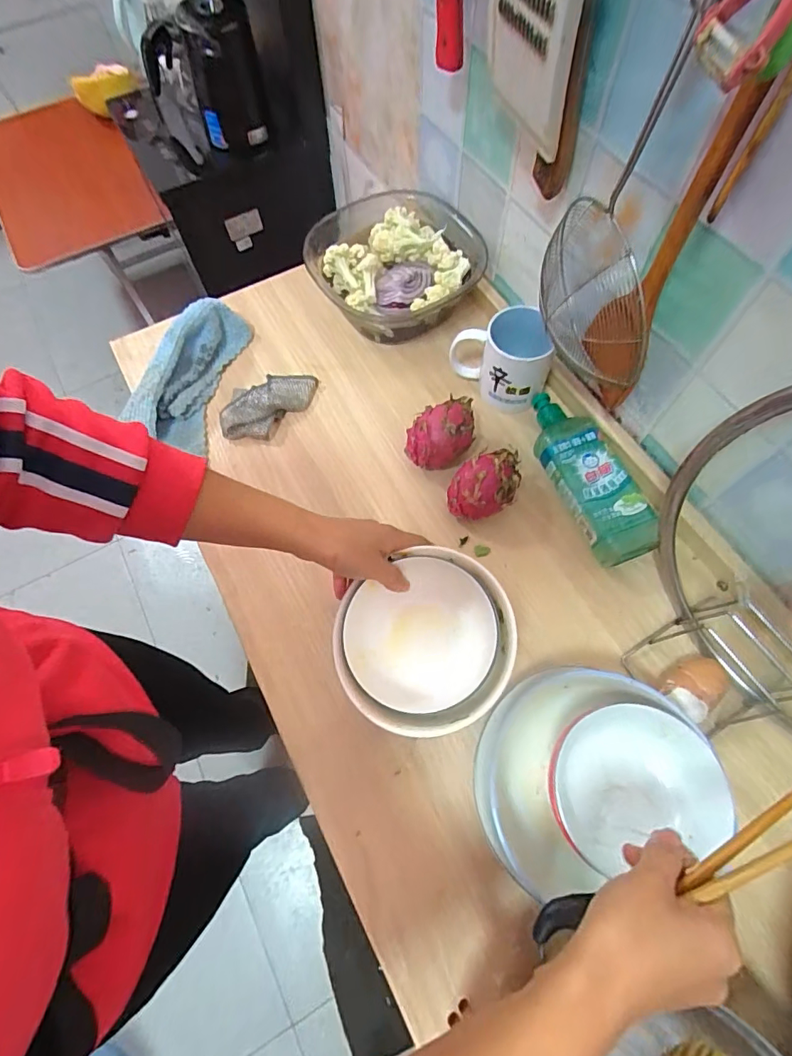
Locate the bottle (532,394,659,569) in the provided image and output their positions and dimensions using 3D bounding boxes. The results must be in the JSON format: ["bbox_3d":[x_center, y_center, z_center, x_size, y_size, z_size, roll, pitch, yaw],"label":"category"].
[{"bbox_3d":[0.210,-0.063,0.541,0.079,0.038,0.215,-24,68,-11],"label":"bottle"}]

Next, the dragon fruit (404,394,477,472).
[{"bbox_3d":[0.049,-0.108,0.561,0.072,0.081,0.070,-1,66,-1],"label":"dragon fruit"}]

